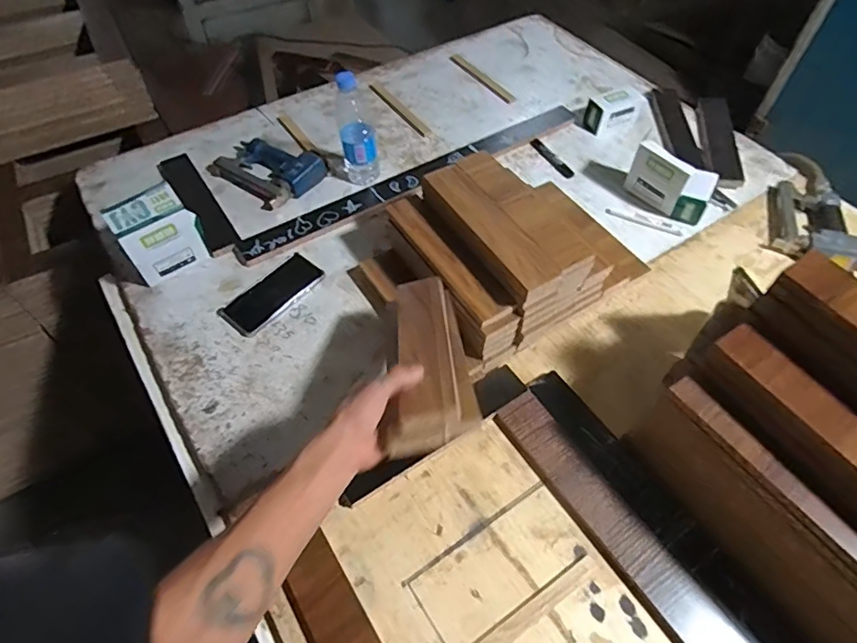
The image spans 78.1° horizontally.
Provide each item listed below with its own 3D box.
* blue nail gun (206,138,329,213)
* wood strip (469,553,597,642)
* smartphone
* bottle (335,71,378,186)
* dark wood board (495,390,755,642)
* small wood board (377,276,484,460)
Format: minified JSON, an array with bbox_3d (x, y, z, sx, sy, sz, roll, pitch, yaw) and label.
[{"bbox_3d":[-0.324,-0.307,1.033,0.217,0.053,0.138,31,59,20],"label":"blue nail gun"},{"bbox_3d":[0.101,0.346,0.606,0.233,0.007,0.027,-28,59,-19],"label":"wood strip"},{"bbox_3d":[-0.256,-0.047,0.871,0.082,0.016,0.167,34,60,22],"label":"smartphone"},{"bbox_3d":[-0.134,-0.346,0.974,0.078,0.203,0.068,-10,55,-7],"label":"bottle"},{"bbox_3d":[0.334,0.374,0.579,0.076,0.027,0.743,-28,59,-19],"label":"dark wood board"},{"bbox_3d":[0.002,0.033,0.632,0.086,0.049,0.268,-1,37,-3],"label":"small wood board"}]

